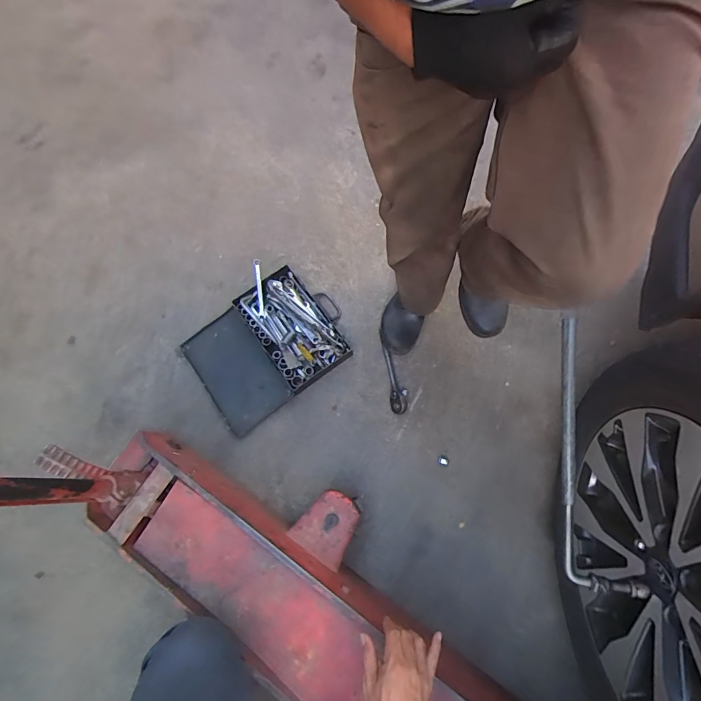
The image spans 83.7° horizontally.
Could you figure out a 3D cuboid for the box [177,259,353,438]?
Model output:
[{"bbox_3d":[-0.255,-0.024,1.132,0.431,0.058,0.370,-37,76,-8],"label":"box"}]

